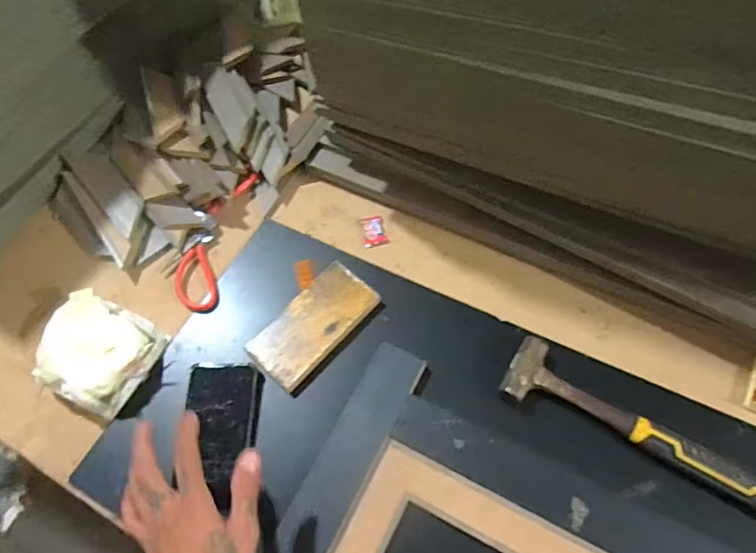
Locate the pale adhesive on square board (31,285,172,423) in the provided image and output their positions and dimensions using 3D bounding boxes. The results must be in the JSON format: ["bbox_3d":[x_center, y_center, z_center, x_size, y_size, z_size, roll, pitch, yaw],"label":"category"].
[{"bbox_3d":[-0.319,0.083,0.570,0.113,0.050,0.110,21,66,15],"label":"pale adhesive on square board"}]

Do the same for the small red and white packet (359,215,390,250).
[{"bbox_3d":[-0.005,-0.059,0.667,0.031,0.009,0.044,-12,62,-1],"label":"small red and white packet"}]

